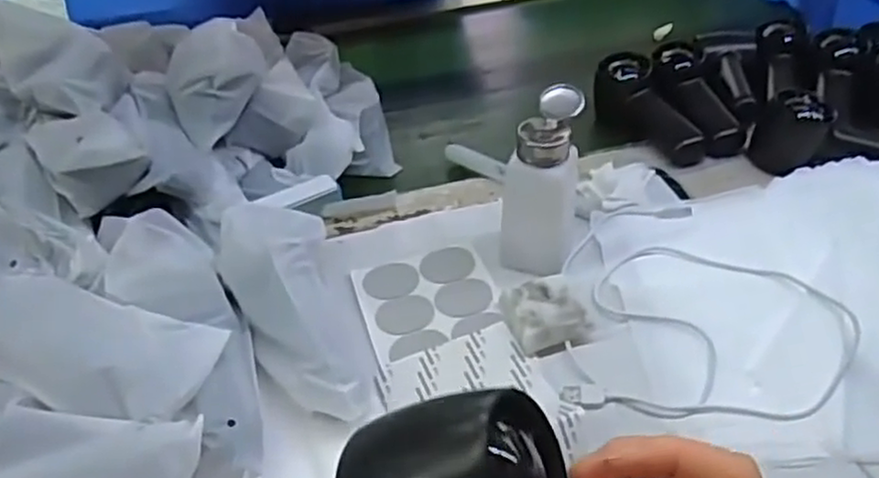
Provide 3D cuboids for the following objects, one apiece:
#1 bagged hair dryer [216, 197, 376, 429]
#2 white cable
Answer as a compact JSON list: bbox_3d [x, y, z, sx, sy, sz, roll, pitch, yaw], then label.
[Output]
[{"bbox_3d":[-0.107,0.052,0.519,0.082,0.078,0.195,-15,41,-10],"label":"bagged hair dryer"},{"bbox_3d":[0.198,0.069,0.522,0.182,0.016,0.176,10,42,19],"label":"white cable"}]

